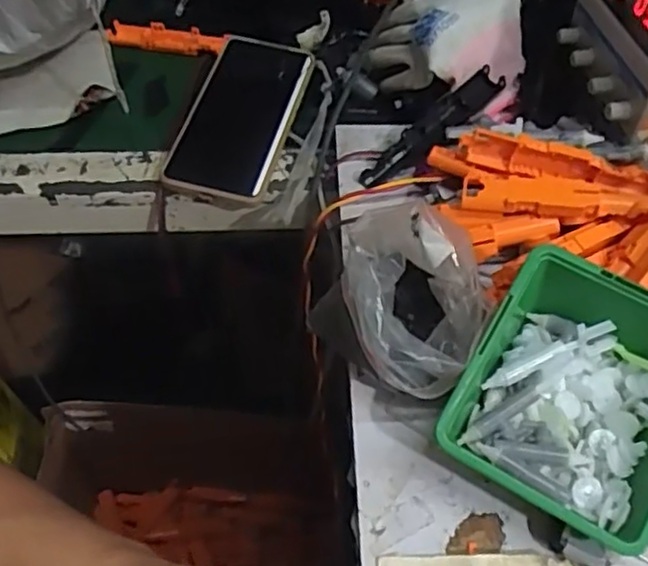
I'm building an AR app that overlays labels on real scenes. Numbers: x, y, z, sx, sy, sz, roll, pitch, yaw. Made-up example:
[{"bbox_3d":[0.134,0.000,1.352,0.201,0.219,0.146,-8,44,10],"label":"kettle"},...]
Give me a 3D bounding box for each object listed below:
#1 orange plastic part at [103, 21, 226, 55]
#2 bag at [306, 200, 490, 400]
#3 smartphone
[{"bbox_3d":[-0.143,-0.225,0.632,0.109,0.017,0.028,12,54,8],"label":"orange plastic part"},{"bbox_3d":[0.042,0.013,0.381,0.096,0.077,0.077,28,57,19],"label":"bag"},{"bbox_3d":[-0.070,-0.132,0.544,0.089,0.018,0.167,10,59,9],"label":"smartphone"}]

